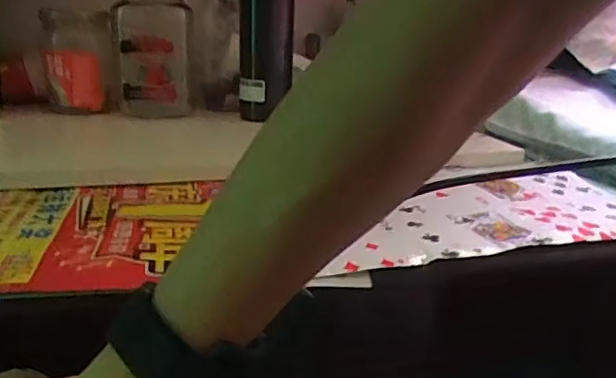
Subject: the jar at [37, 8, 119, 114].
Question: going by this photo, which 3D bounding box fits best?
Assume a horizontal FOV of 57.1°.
[{"bbox_3d":[-0.289,-0.159,0.713,0.074,0.118,0.073,-7,20,-30],"label":"jar"}]

